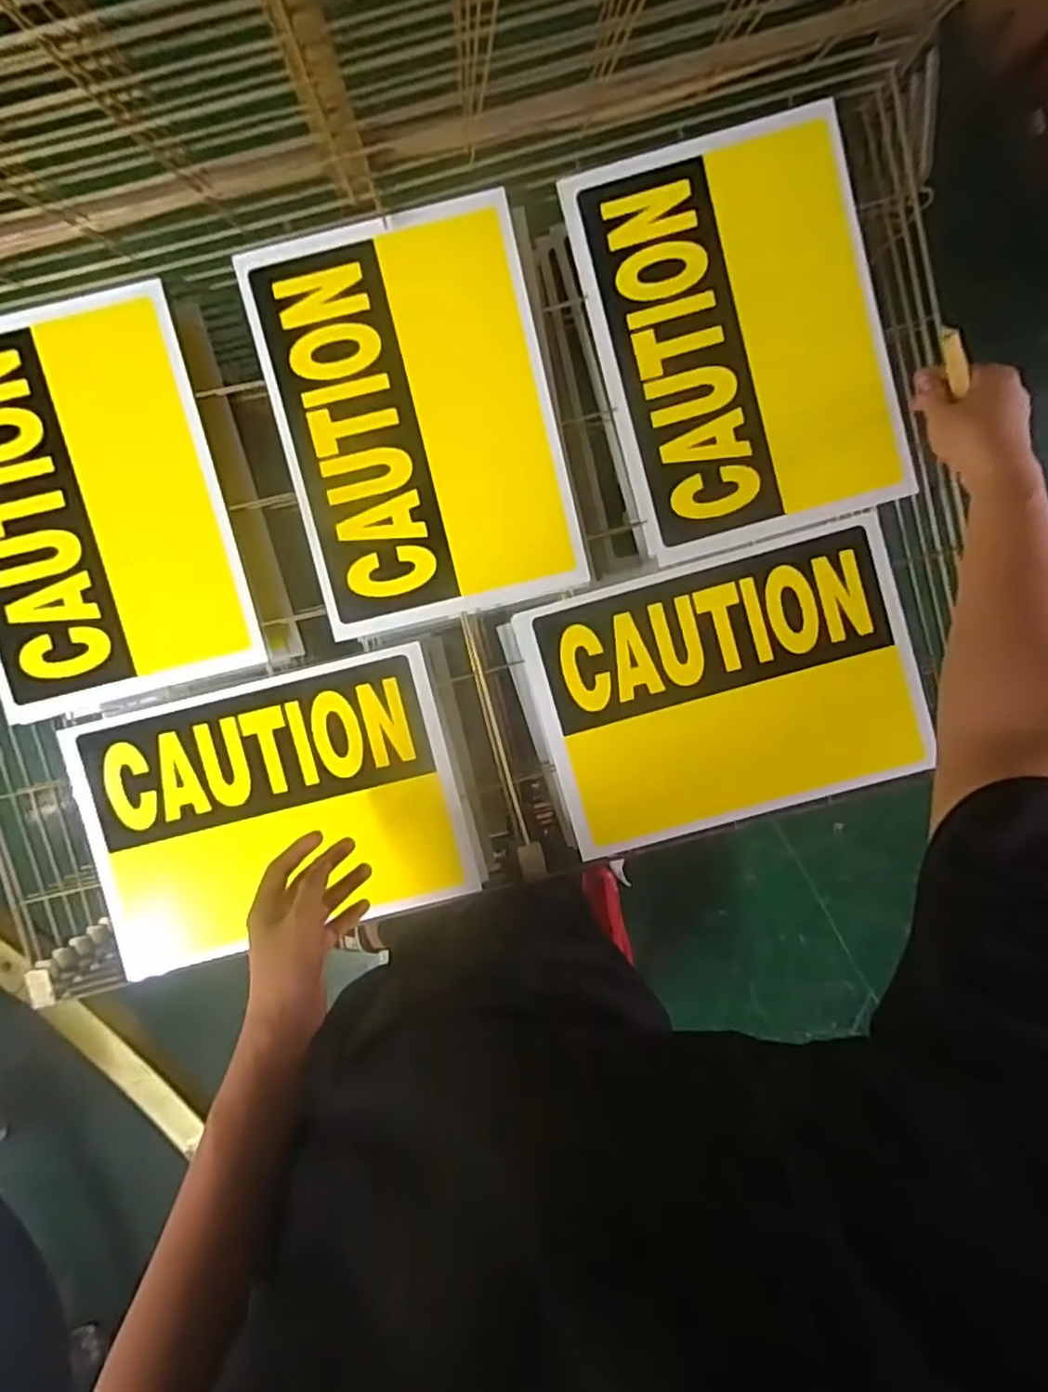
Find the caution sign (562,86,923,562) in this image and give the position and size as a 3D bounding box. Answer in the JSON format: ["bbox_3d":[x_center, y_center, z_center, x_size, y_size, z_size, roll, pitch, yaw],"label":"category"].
[{"bbox_3d":[0.201,-0.324,0.619,0.244,0.010,0.345,-16,96,1],"label":"caution sign"}]

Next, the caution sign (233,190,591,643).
[{"bbox_3d":[-0.098,-0.251,0.626,0.246,0.007,0.350,-13,96,1],"label":"caution sign"}]

